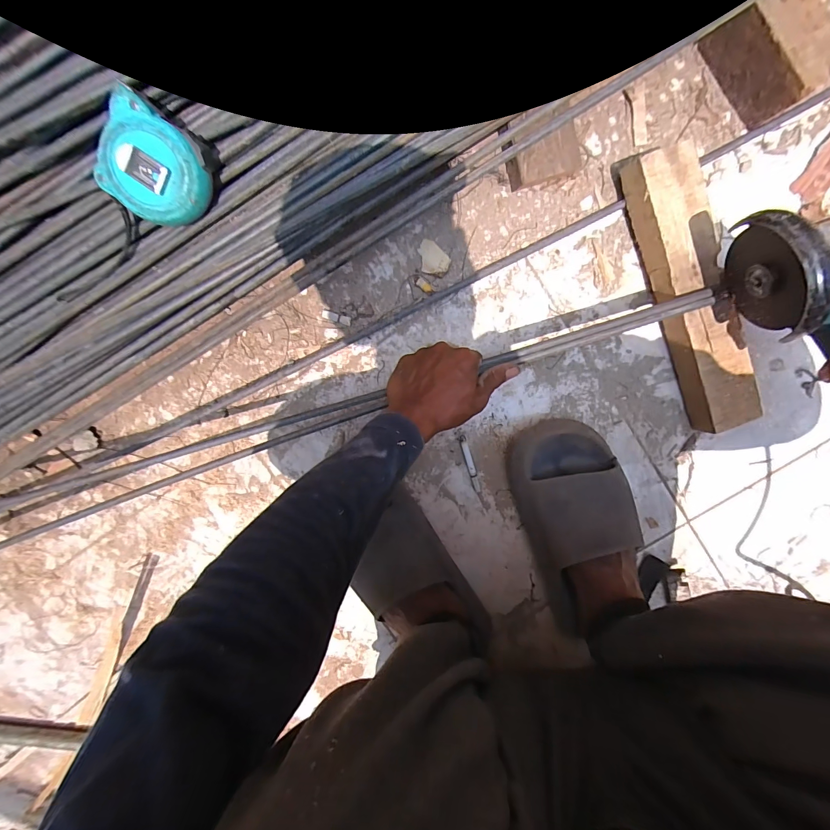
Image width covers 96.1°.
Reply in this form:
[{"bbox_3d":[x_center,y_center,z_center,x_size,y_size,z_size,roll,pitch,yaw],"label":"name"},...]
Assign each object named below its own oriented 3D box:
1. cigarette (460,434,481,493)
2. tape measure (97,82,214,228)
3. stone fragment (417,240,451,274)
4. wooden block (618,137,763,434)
[{"bbox_3d":[0.068,0.061,0.458,0.009,0.006,0.072,-17,97,4],"label":"cigarette"},{"bbox_3d":[-0.211,-0.203,0.310,0.074,0.042,0.078,30,107,-23],"label":"tape measure"},{"bbox_3d":[0.019,-0.177,0.424,0.030,0.008,0.042,-44,95,6],"label":"stone fragment"},{"bbox_3d":[0.298,-0.127,0.406,0.062,0.051,0.299,-22,97,4],"label":"wooden block"}]

